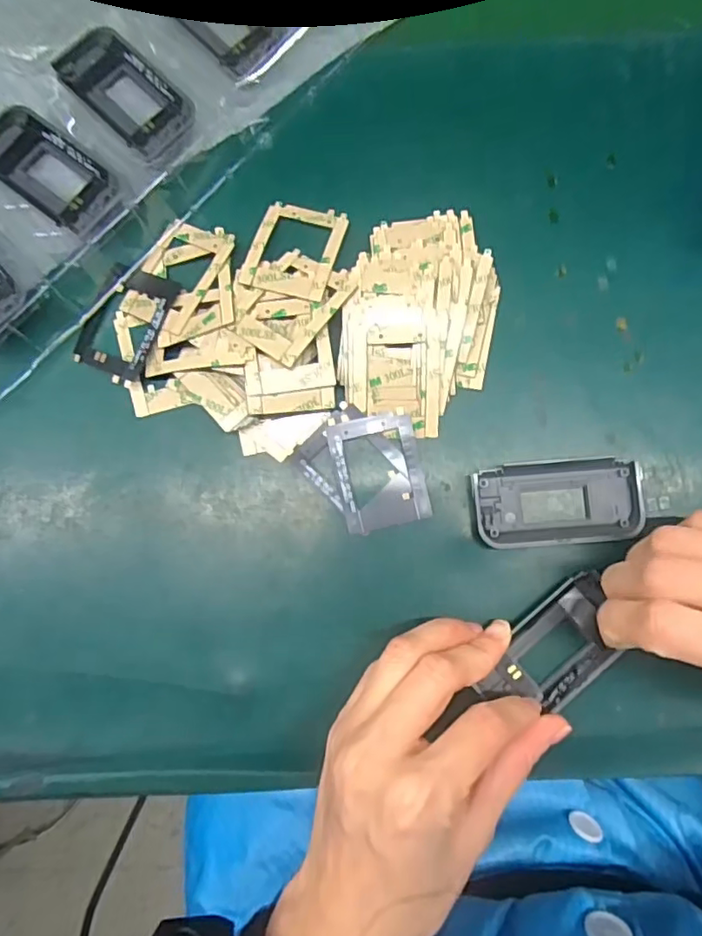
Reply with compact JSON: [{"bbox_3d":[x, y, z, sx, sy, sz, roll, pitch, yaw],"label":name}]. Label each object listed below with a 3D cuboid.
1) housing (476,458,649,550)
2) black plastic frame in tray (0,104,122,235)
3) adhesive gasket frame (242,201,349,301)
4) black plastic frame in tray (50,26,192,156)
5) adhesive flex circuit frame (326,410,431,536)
[{"bbox_3d":[0.096,0.016,0.274,0.077,0.009,0.039,-5,85,-1],"label":"housing"},{"bbox_3d":[-0.147,-0.144,0.287,0.079,0.010,0.035,38,86,3],"label":"black plastic frame in tray"},{"bbox_3d":[-0.026,-0.105,0.281,0.040,0.004,0.053,14,68,3],"label":"adhesive gasket frame"},{"bbox_3d":[-0.112,-0.187,0.291,0.080,0.005,0.037,44,86,4],"label":"black plastic frame in tray"},{"bbox_3d":[0.014,0.002,0.278,0.040,0.004,0.052,-14,92,-2],"label":"adhesive flex circuit frame"}]

